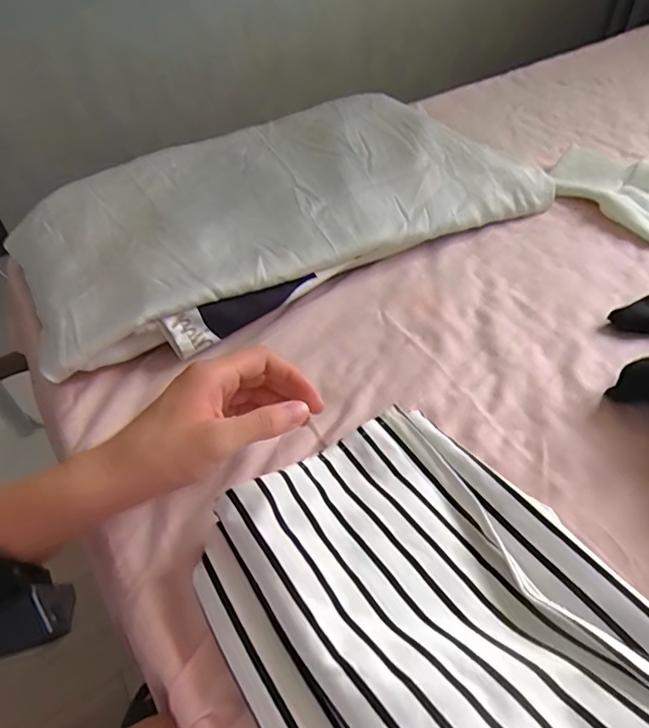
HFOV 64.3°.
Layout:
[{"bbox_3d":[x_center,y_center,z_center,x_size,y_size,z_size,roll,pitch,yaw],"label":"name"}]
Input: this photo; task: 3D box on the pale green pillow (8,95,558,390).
[{"bbox_3d":[-0.052,-0.191,0.601,0.572,0.082,0.287,-24,51,-18],"label":"pale green pillow"}]

